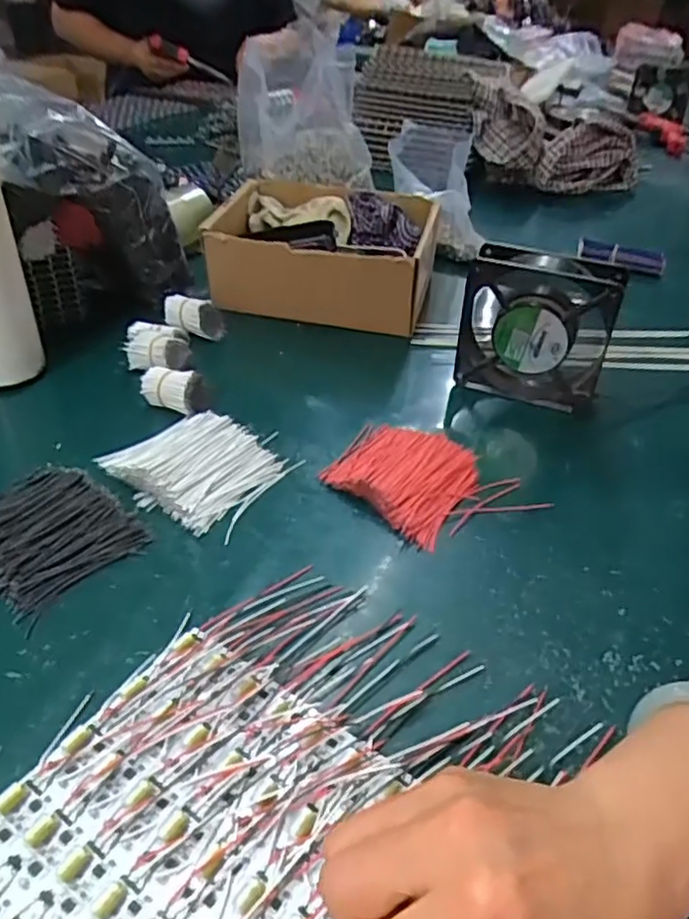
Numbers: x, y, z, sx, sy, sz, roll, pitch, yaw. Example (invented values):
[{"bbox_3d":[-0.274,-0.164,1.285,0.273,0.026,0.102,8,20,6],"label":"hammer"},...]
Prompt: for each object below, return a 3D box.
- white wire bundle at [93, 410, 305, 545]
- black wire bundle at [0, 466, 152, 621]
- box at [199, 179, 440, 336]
[{"bbox_3d":[-0.110,0.000,0.475,0.116,0.018,0.097,22,42,20],"label":"white wire bundle"},{"bbox_3d":[-0.188,0.044,0.411,0.094,0.020,0.091,26,44,24],"label":"black wire bundle"},{"bbox_3d":[-0.019,-0.207,0.686,0.208,0.102,0.172,11,40,8],"label":"box"}]

